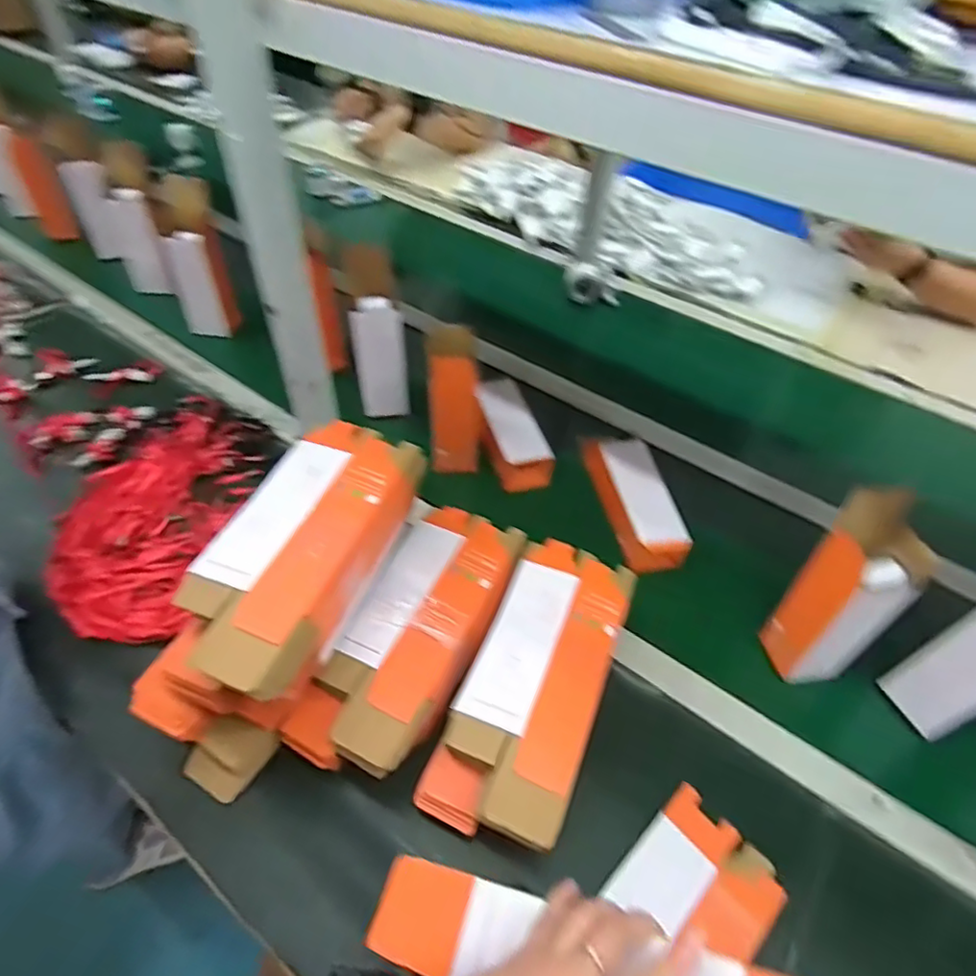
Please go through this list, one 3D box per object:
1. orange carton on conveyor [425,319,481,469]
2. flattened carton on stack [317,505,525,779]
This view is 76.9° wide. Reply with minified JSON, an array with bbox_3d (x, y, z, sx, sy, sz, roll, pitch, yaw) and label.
[{"bbox_3d":[-0.047,-0.107,0.817,0.075,0.219,0.044,-4,48,-3],"label":"orange carton on conveyor"},{"bbox_3d":[-0.068,0.134,0.615,0.130,0.031,0.280,17,50,15],"label":"flattened carton on stack"}]

